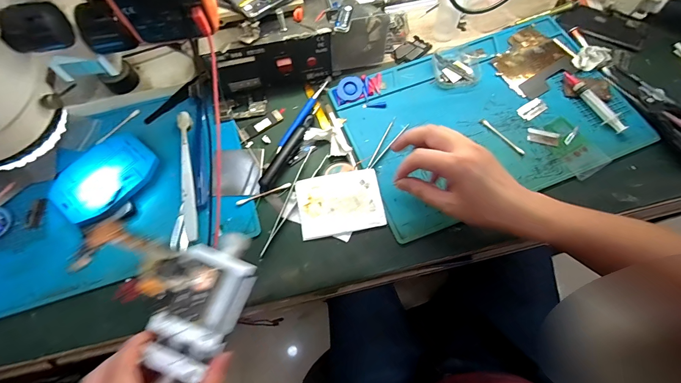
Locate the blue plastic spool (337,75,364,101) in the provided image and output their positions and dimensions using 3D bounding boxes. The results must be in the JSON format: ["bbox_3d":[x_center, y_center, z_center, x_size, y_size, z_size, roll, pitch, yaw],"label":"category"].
[{"bbox_3d":[0.014,-0.147,0.455,0.038,0.006,0.034,-17,87,-2],"label":"blue plastic spool"}]

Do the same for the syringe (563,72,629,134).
[{"bbox_3d":[0.343,-0.125,0.431,0.018,0.016,0.109,-22,69,-7],"label":"syringe"}]

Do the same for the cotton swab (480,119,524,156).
[{"bbox_3d":[0.217,-0.074,0.425,0.008,0.005,0.070,-39,74,-13],"label":"cotton swab"}]

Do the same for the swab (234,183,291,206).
[{"bbox_3d":[-0.097,0.004,0.405,0.071,0.006,0.006,-22,71,-8],"label":"swab"}]

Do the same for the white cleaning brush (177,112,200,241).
[{"bbox_3d":[-0.197,-0.026,0.409,0.016,0.007,0.180,-13,68,-4],"label":"white cleaning brush"}]

